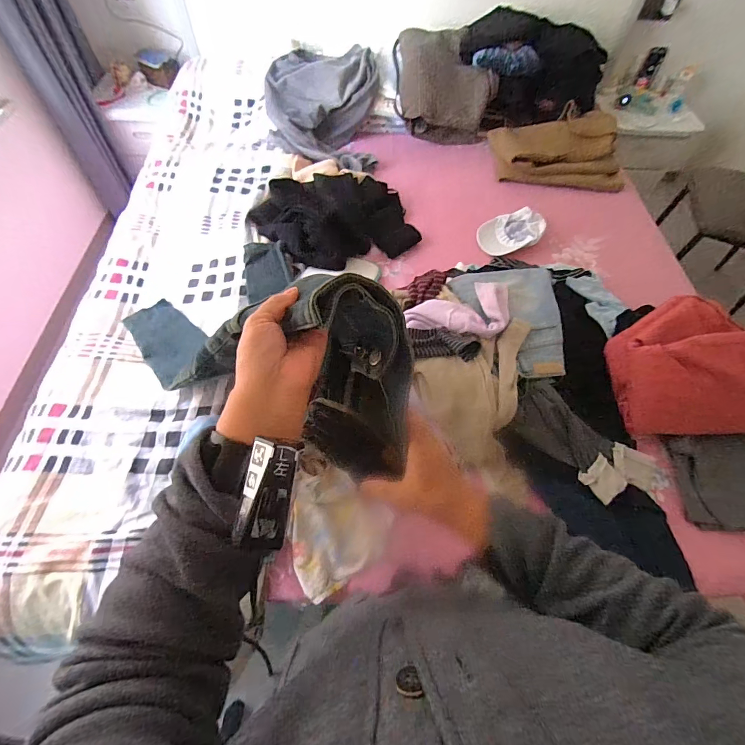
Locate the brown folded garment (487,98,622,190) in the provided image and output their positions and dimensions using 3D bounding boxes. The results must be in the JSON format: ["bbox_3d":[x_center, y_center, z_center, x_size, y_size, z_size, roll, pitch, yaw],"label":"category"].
[{"bbox_3d":[0.688,-0.842,1.422,0.471,0.165,0.296,9,60,3],"label":"brown folded garment"}]

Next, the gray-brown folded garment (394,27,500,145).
[{"bbox_3d":[0.270,-1.101,1.442,0.406,0.361,0.110,10,19,-2],"label":"gray-brown folded garment"}]

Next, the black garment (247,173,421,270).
[{"bbox_3d":[-0.100,-0.468,1.166,0.496,0.183,0.284,-20,62,-14],"label":"black garment"}]

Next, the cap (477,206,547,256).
[{"bbox_3d":[0.473,-0.471,1.276,0.231,0.078,0.162,-26,64,-17],"label":"cap"}]

